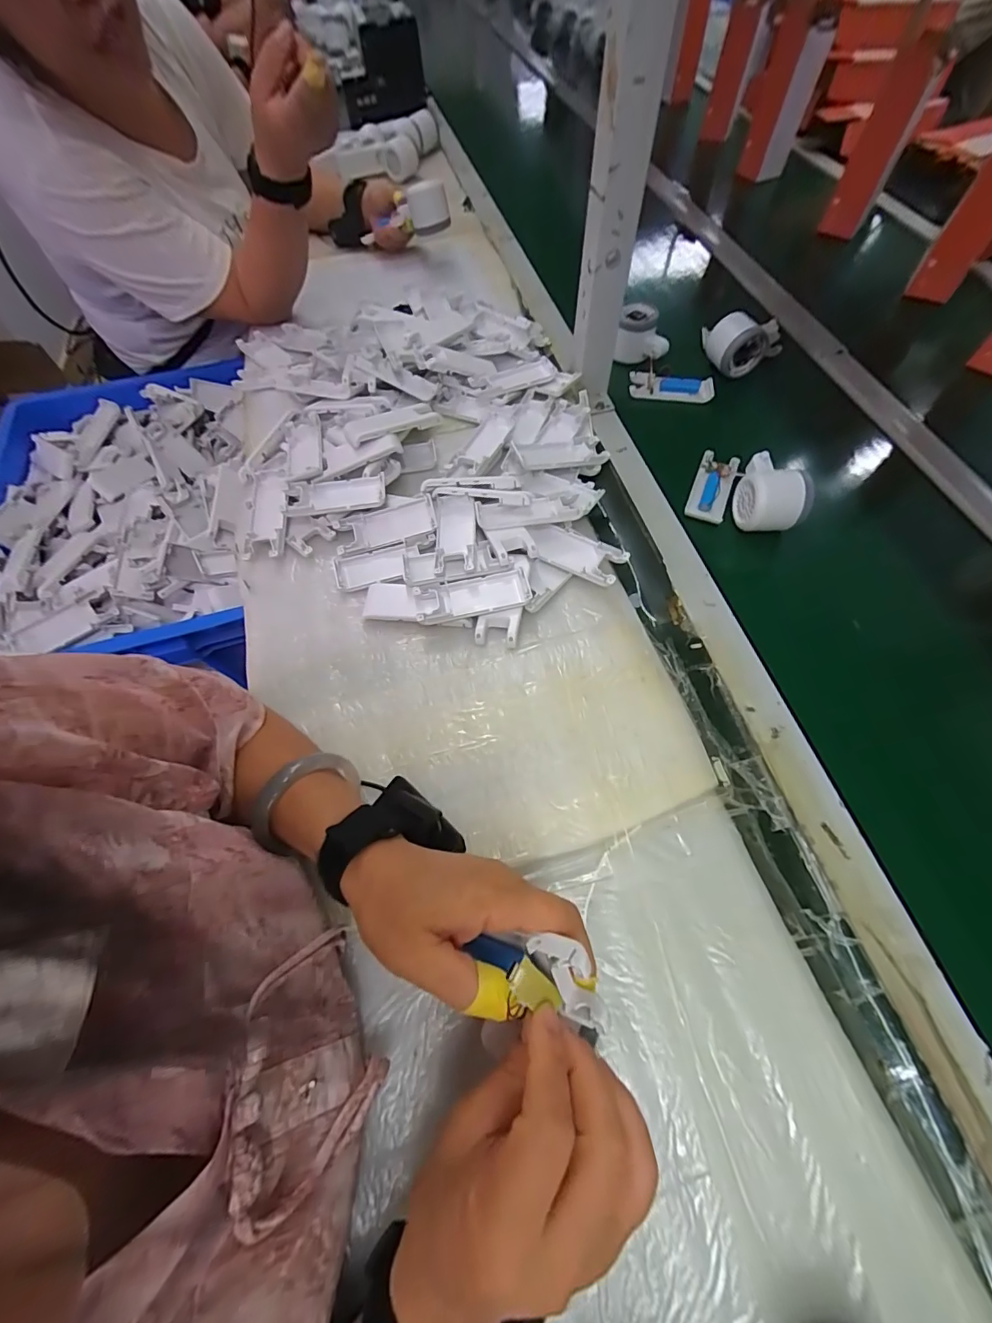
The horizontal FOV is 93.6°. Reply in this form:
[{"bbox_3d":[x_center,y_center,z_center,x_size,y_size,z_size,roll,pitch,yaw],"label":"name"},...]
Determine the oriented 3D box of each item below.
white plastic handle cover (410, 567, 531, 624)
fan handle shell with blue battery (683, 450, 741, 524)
[{"bbox_3d":[-0.021,-0.059,0.432,0.104,0.019,0.041,-12,62,-4],"label":"white plastic handle cover"},{"bbox_3d":[0.239,-0.195,0.515,0.040,0.014,0.093,20,65,12],"label":"fan handle shell with blue battery"}]

